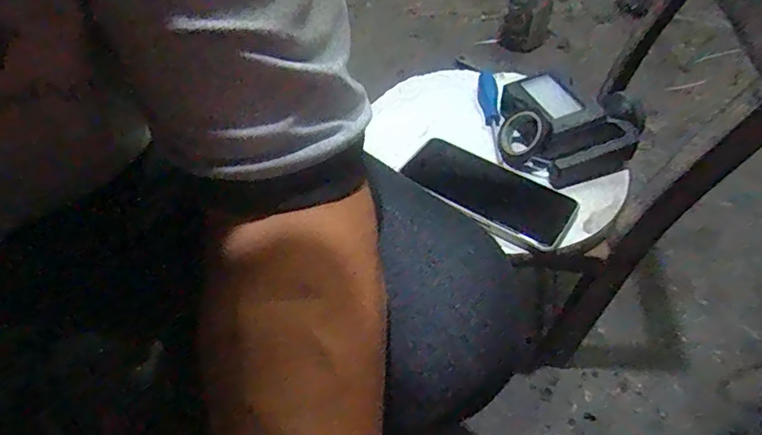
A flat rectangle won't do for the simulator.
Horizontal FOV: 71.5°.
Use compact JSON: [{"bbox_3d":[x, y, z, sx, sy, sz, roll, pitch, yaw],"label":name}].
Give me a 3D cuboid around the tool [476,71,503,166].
[{"bbox_3d":[0.122,-0.116,0.593,0.021,0.014,0.151,2,49,0],"label":"tool"}]

